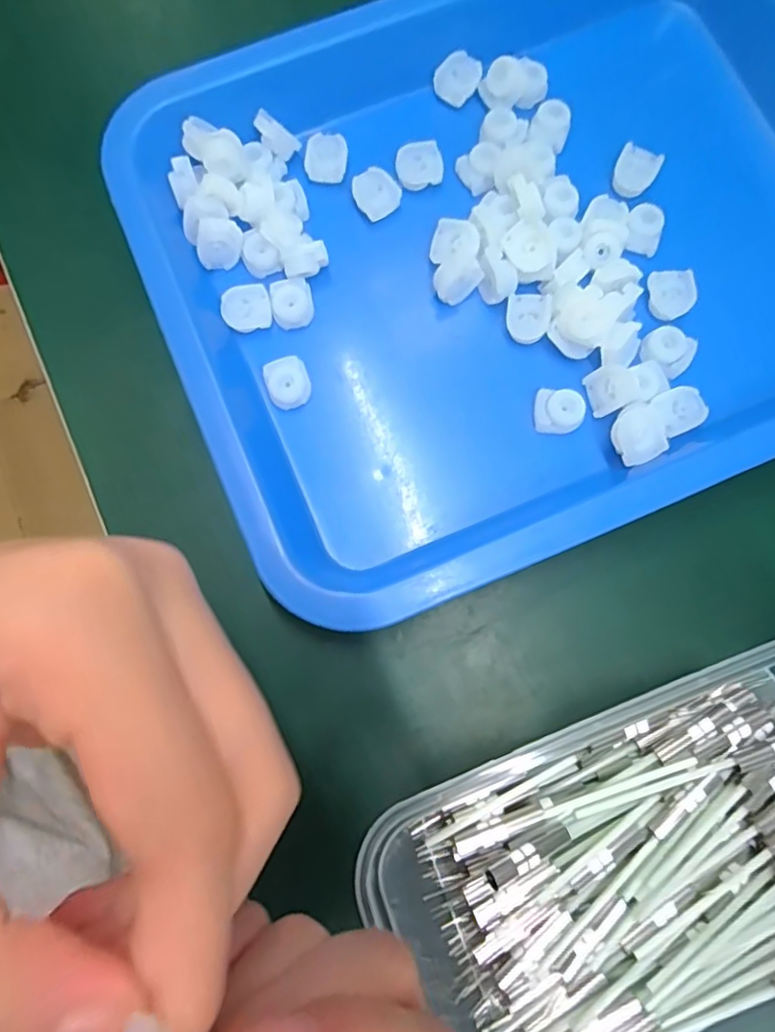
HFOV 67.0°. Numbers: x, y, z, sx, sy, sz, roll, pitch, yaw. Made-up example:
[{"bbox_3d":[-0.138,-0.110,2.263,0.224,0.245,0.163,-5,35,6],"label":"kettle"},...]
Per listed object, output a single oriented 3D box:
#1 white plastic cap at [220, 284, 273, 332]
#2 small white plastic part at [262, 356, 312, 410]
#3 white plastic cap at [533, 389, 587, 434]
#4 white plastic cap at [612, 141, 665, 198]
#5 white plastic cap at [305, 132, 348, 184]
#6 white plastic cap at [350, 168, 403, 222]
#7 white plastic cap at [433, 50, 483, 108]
[{"bbox_3d":[-0.055,-0.080,0.227,0.018,0.004,0.017,-14,102,-2],"label":"white plastic cap"},{"bbox_3d":[-0.038,-0.051,0.224,0.016,0.009,0.019,-20,80,-3],"label":"small white plastic part"},{"bbox_3d":[0.065,-0.039,0.220,0.018,0.008,0.015,3,79,1],"label":"white plastic cap"},{"bbox_3d":[0.101,-0.141,0.240,0.016,0.009,0.017,27,81,6],"label":"white plastic cap"},{"bbox_3d":[-0.025,-0.147,0.241,0.016,0.006,0.019,3,79,1],"label":"white plastic cap"},{"bbox_3d":[-0.005,-0.131,0.237,0.017,0.004,0.019,-26,92,11],"label":"white plastic cap"},{"bbox_3d":[0.030,-0.186,0.249,0.018,0.008,0.016,-42,82,-7],"label":"white plastic cap"}]

